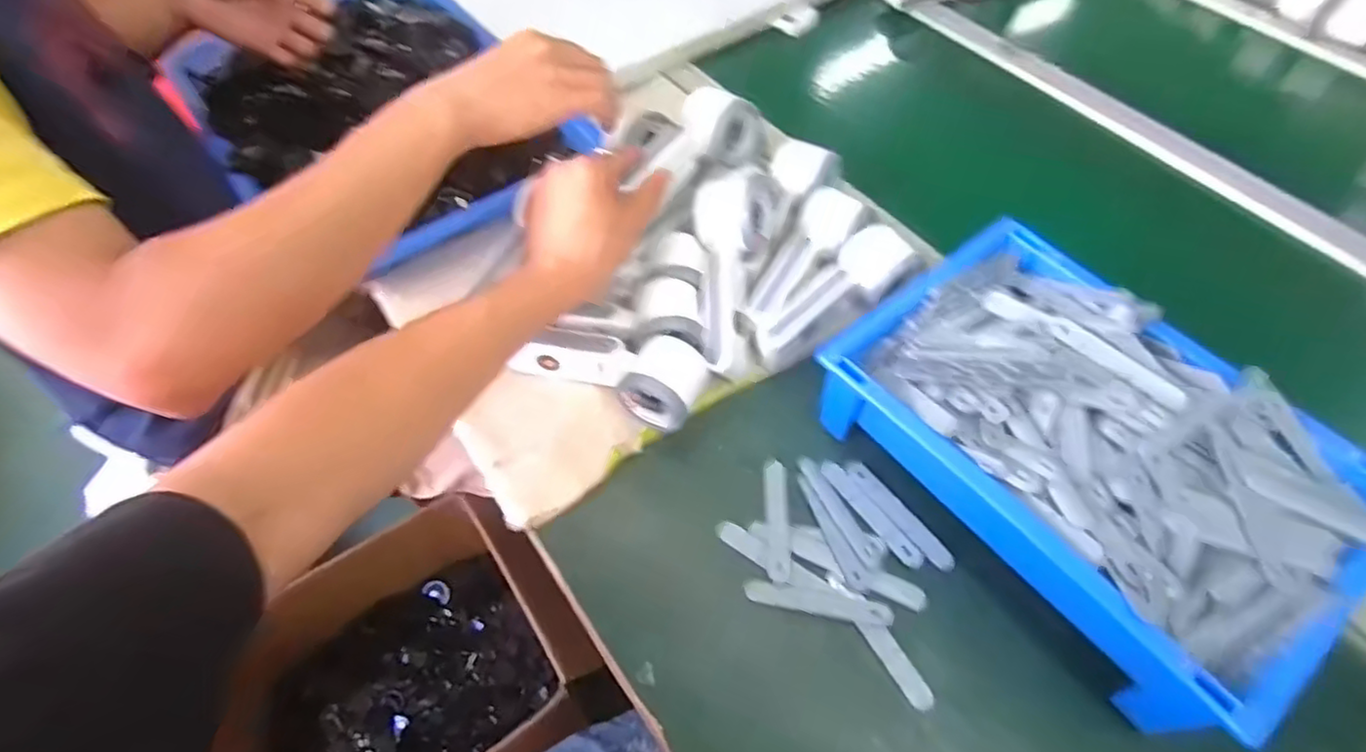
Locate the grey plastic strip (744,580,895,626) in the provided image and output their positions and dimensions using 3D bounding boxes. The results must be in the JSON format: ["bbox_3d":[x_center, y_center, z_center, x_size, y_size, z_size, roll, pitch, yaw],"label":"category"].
[{"bbox_3d":[0.091,0.153,0.451,0.097,0.004,0.016,9,64,8],"label":"grey plastic strip"}]

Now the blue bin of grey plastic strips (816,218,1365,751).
[{"bbox_3d":[0.269,0.054,0.463,0.215,0.105,0.304,-32,63,-20],"label":"blue bin of grey plastic strips"}]

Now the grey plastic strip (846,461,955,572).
[{"bbox_3d":[0.158,0.100,0.489,0.017,0.005,0.098,-32,63,-20],"label":"grey plastic strip"}]

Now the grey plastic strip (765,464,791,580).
[{"bbox_3d":[0.068,0.103,0.482,0.016,0.006,0.092,3,56,1],"label":"grey plastic strip"}]

